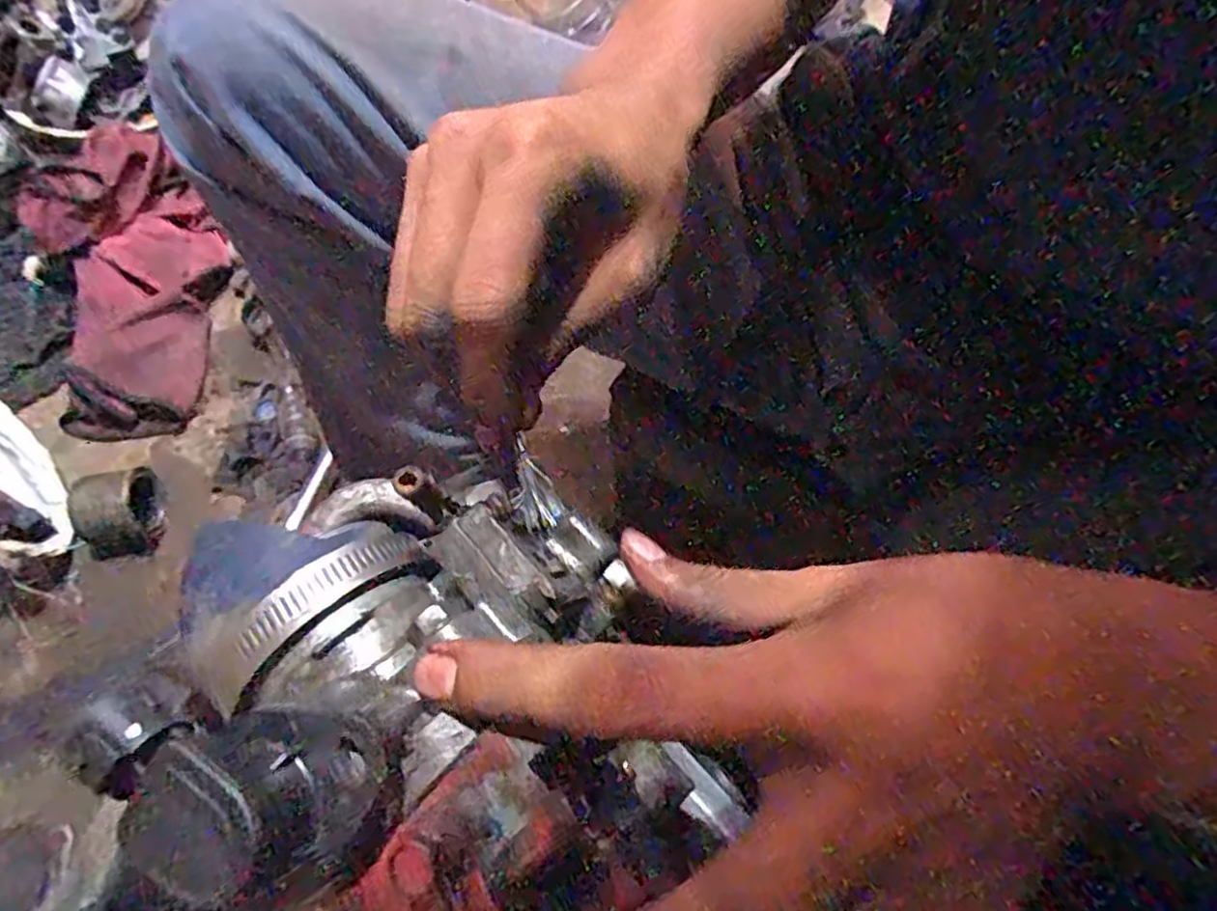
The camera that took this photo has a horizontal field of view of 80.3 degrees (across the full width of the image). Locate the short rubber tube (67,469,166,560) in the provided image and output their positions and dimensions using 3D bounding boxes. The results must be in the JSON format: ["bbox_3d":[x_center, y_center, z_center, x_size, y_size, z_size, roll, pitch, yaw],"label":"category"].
[{"bbox_3d":[-0.507,0.057,0.743,0.064,0.057,0.085,-5,64,1],"label":"short rubber tube"}]

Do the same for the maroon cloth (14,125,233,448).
[{"bbox_3d":[-0.567,-0.215,0.857,0.184,0.129,0.392,-7,81,-1],"label":"maroon cloth"}]

